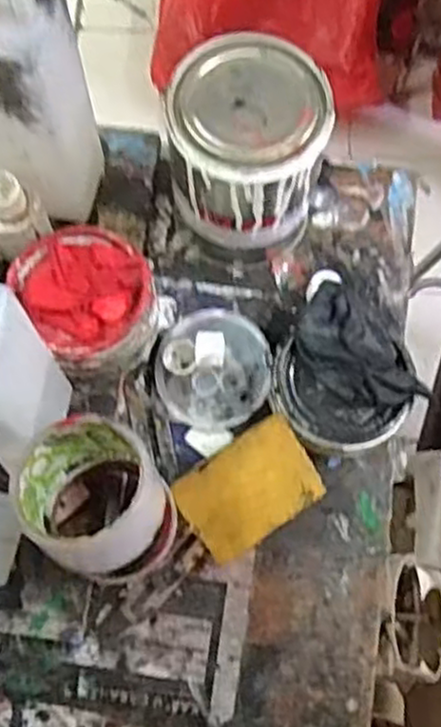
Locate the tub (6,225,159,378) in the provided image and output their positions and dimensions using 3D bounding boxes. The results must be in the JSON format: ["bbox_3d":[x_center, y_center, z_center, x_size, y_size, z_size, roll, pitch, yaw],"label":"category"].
[{"bbox_3d":[-0.090,-0.044,0.551,0.087,0.068,0.107,-29,75,-10],"label":"tub"}]

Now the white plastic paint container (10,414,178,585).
[{"bbox_3d":[-0.080,0.093,0.499,0.102,0.097,0.087,31,74,8],"label":"white plastic paint container"}]

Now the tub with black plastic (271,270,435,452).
[{"bbox_3d":[0.086,0.008,0.557,0.102,0.051,0.116,-39,77,-13],"label":"tub with black plastic"}]

